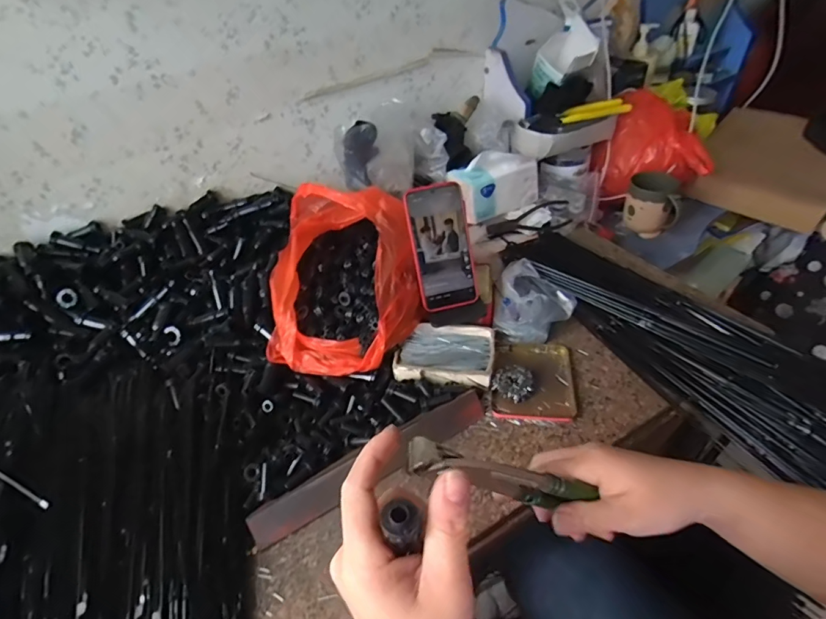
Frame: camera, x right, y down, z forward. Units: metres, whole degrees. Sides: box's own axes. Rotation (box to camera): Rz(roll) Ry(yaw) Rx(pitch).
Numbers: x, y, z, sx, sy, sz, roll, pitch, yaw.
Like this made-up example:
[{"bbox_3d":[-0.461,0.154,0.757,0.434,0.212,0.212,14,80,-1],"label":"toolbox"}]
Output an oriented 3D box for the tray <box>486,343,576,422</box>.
[{"bbox_3d":[0.154,0.086,0.592,0.100,0.014,0.124,3,44,10],"label":"tray"}]

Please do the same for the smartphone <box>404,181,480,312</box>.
[{"bbox_3d":[0.038,-0.083,0.614,0.077,0.161,0.016,-13,14,-7],"label":"smartphone"}]

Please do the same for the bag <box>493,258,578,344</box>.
[{"bbox_3d":[0.174,-0.014,0.658,0.108,0.044,0.117,5,44,13],"label":"bag"}]

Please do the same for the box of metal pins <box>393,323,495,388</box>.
[{"bbox_3d":[0.044,0.059,0.613,0.122,0.022,0.093,5,44,12],"label":"box of metal pins"}]

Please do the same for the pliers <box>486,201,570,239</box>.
[{"bbox_3d":[0.206,-0.159,0.829,0.167,0.026,0.040,-18,44,-12],"label":"pliers"}]

